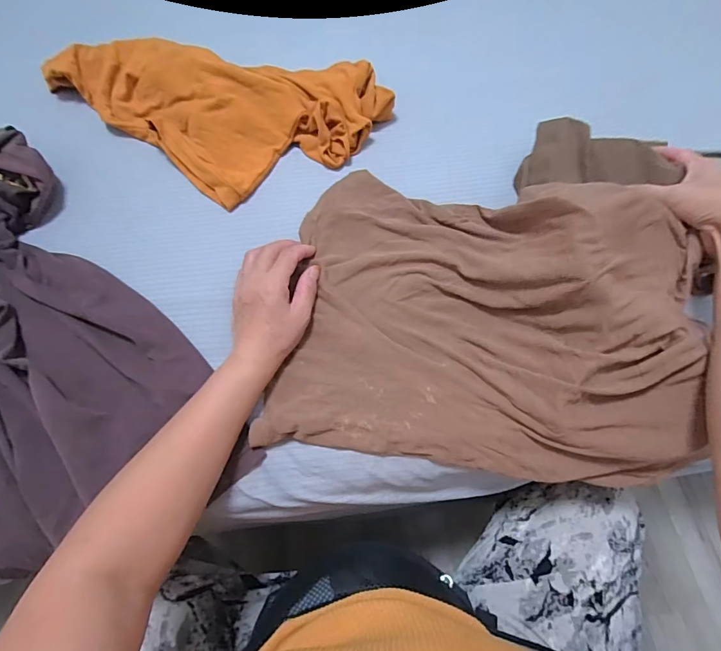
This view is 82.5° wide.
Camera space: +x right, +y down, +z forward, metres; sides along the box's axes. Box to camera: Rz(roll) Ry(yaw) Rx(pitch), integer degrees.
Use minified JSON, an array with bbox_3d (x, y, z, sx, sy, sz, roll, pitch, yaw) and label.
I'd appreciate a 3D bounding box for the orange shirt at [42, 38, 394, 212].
[{"bbox_3d":[-0.184,-0.298,0.516,0.391,0.059,0.226,32,72,16],"label":"orange shirt"}]

